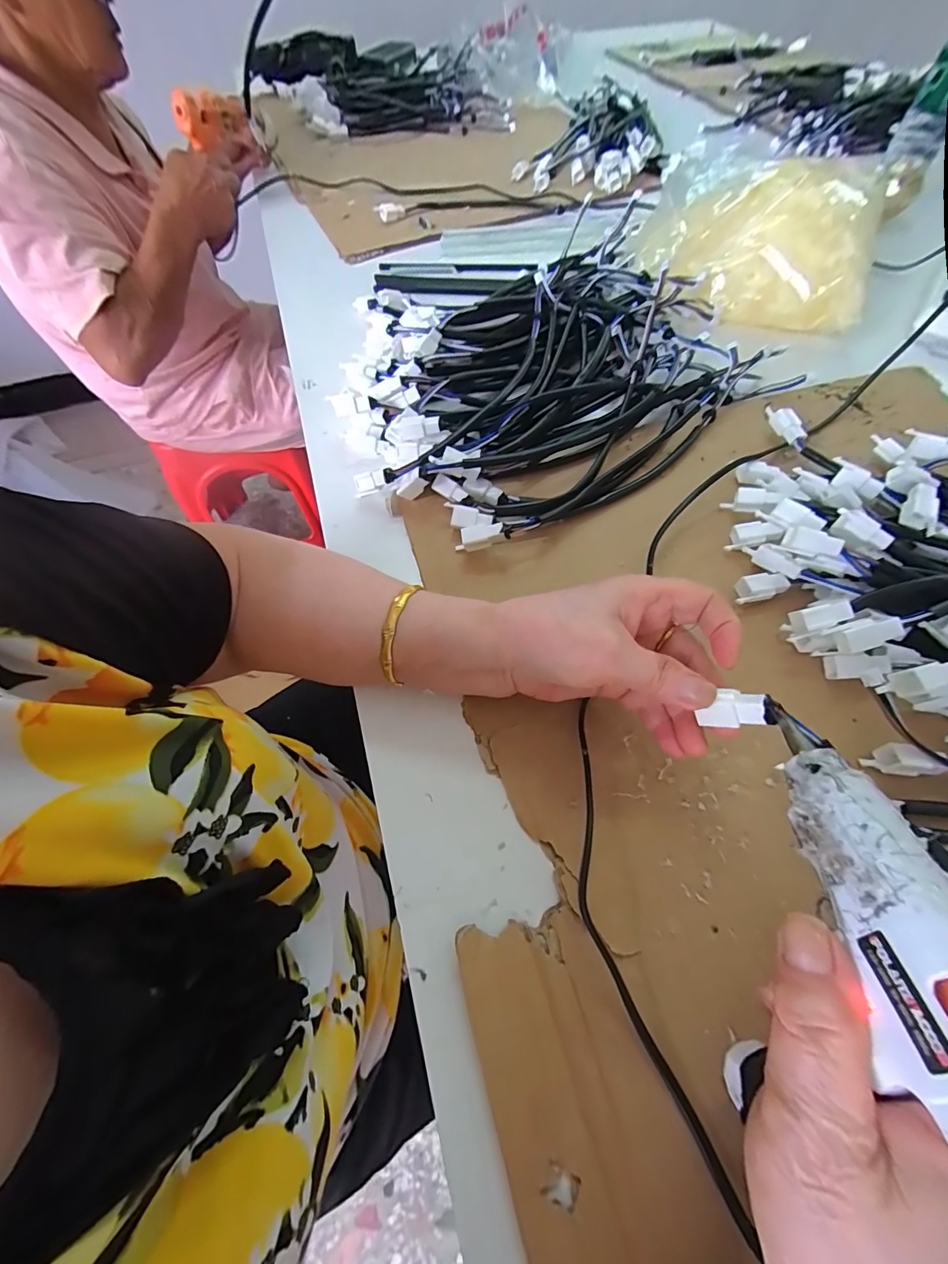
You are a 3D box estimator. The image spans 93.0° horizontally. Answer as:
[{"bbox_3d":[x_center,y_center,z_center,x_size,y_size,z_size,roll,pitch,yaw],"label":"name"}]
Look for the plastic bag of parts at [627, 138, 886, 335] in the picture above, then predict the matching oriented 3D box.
[{"bbox_3d":[0.292,-0.410,0.464,0.214,0.093,0.146,17,63,11],"label":"plastic bag of parts"}]

